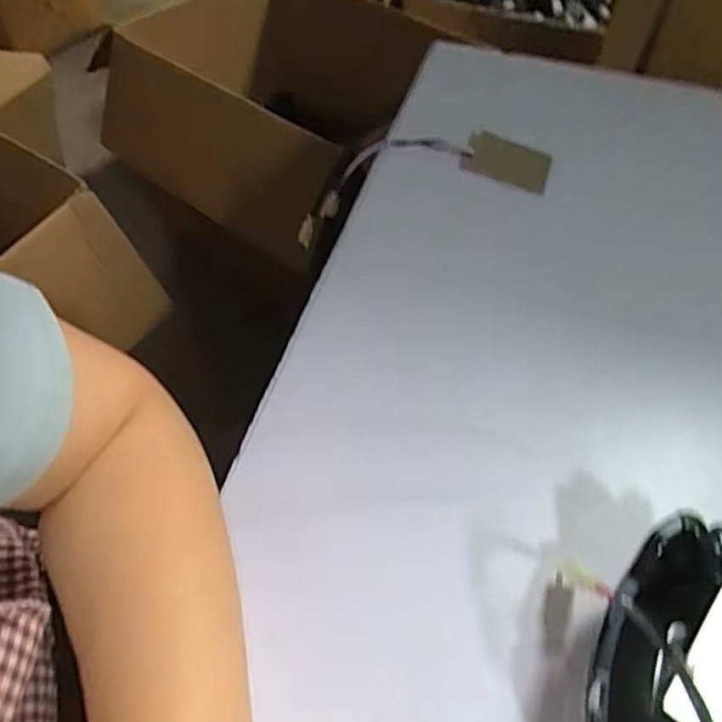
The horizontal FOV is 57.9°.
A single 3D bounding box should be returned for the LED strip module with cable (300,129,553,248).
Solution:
[{"bbox_3d":[0.040,-0.162,0.615,0.260,0.095,0.046,-5,47,29],"label":"LED strip module with cable"}]

